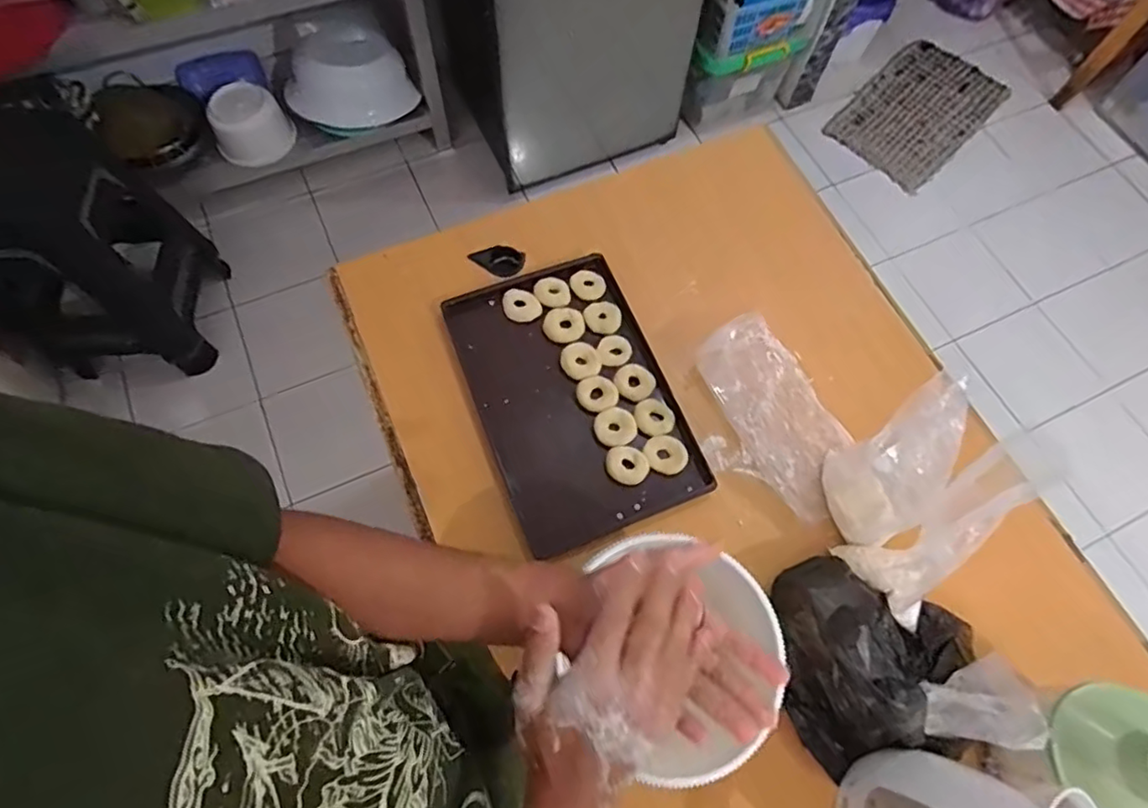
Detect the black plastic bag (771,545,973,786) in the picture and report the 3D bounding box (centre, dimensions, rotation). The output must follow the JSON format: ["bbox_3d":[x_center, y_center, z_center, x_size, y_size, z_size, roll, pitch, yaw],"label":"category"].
[{"bbox_3d":[0.337,0.283,0.657,0.209,0.095,0.212,2,68,-2],"label":"black plastic bag"}]

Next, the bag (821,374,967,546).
[{"bbox_3d":[0.343,0.070,0.652,0.098,0.217,0.116,31,70,10],"label":"bag"}]

